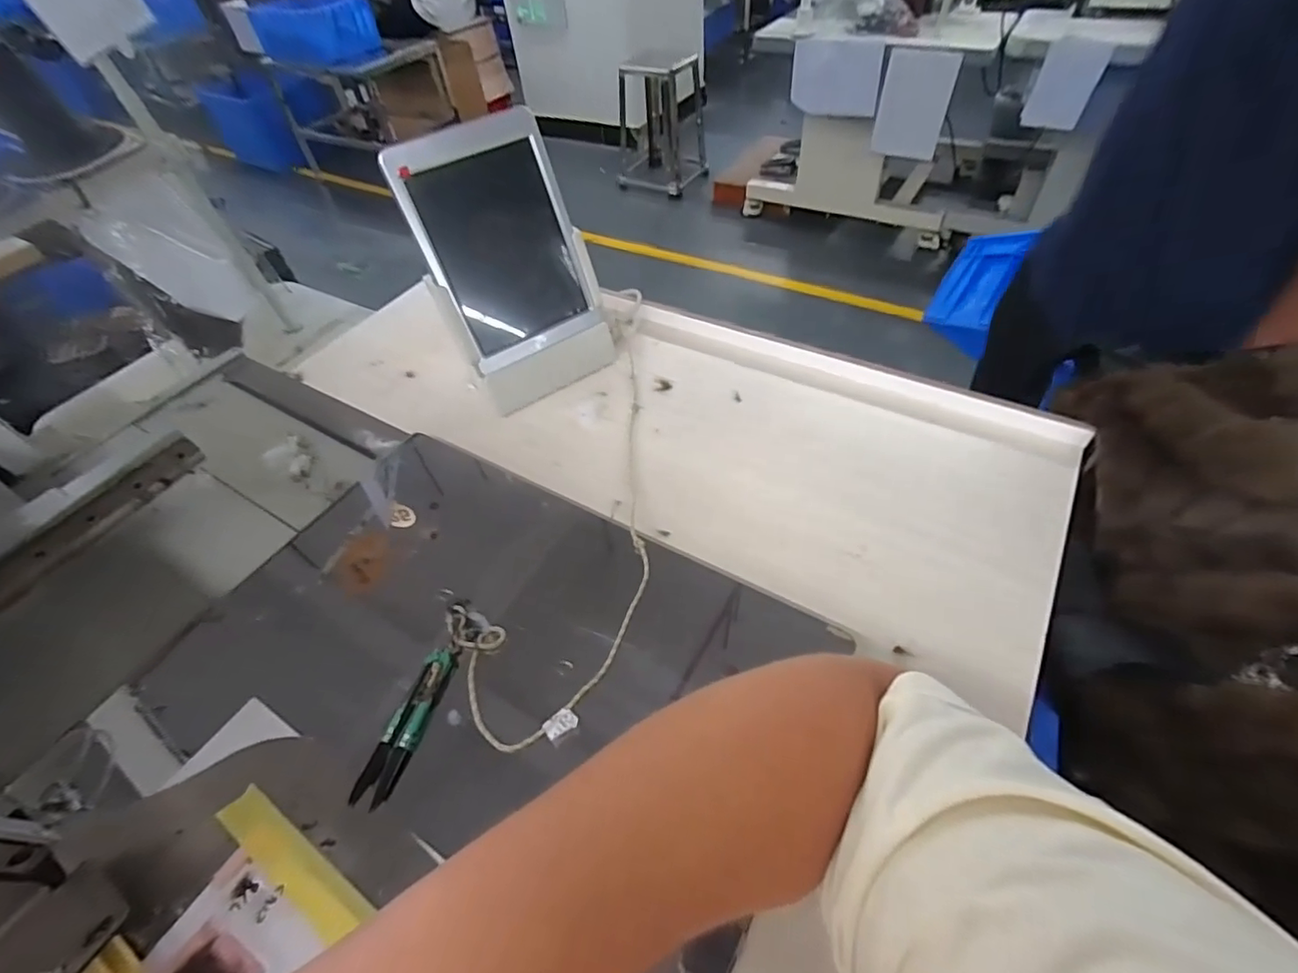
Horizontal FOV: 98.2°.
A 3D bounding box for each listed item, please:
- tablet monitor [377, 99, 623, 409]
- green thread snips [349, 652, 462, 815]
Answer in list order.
[{"bbox_3d":[-0.133,-0.206,0.557,0.159,0.230,0.106,-30,53,-19],"label":"tablet monitor"},{"bbox_3d":[-0.164,0.161,0.385,0.026,0.013,0.104,9,51,13],"label":"green thread snips"}]

